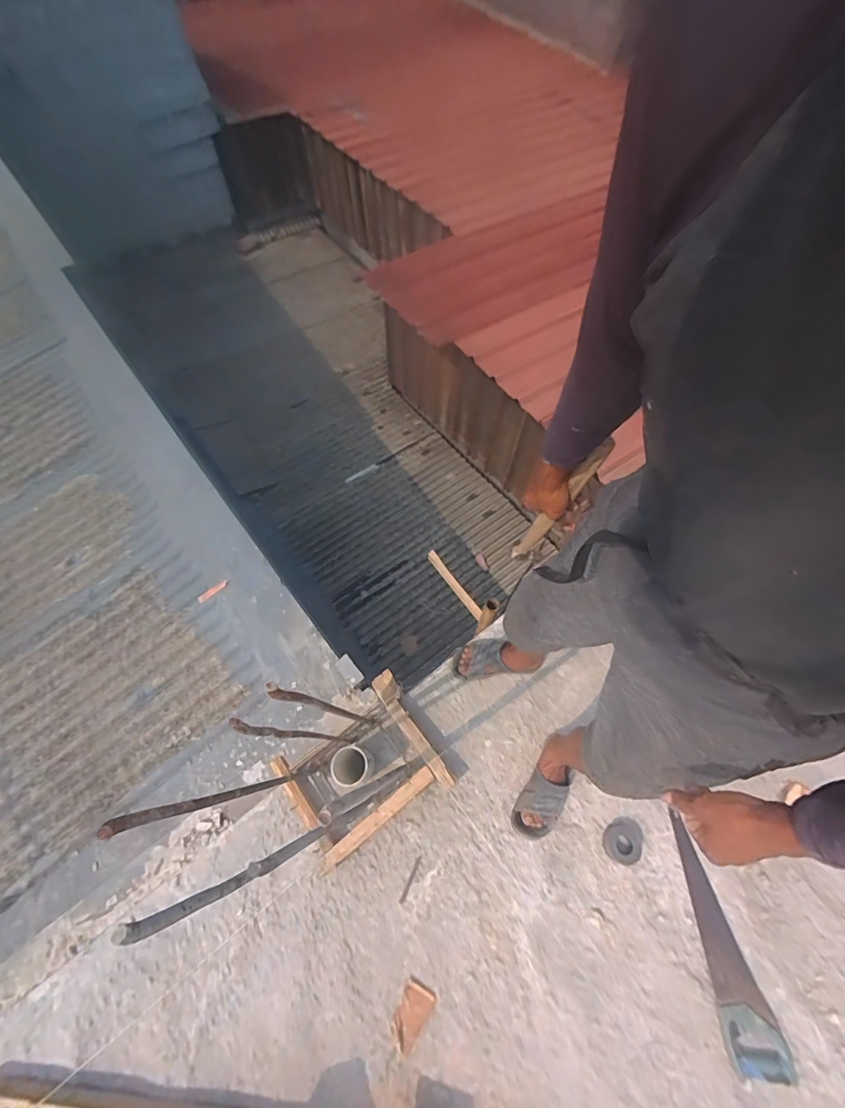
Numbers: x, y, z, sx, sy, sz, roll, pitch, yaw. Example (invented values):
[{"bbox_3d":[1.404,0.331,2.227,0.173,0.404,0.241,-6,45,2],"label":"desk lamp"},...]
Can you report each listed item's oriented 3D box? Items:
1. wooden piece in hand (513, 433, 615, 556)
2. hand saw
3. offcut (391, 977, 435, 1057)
[{"bbox_3d":[0.229,-0.075,0.785,0.028,0.344,0.026,24,61,0],"label":"wooden piece in hand"},{"bbox_3d":[0.774,1.008,1.168,0.142,0.033,0.513,-5,59,-5],"label":"hand saw"},{"bbox_3d":[-0.027,1.078,1.040,0.069,0.020,0.129,25,67,13],"label":"offcut"}]

